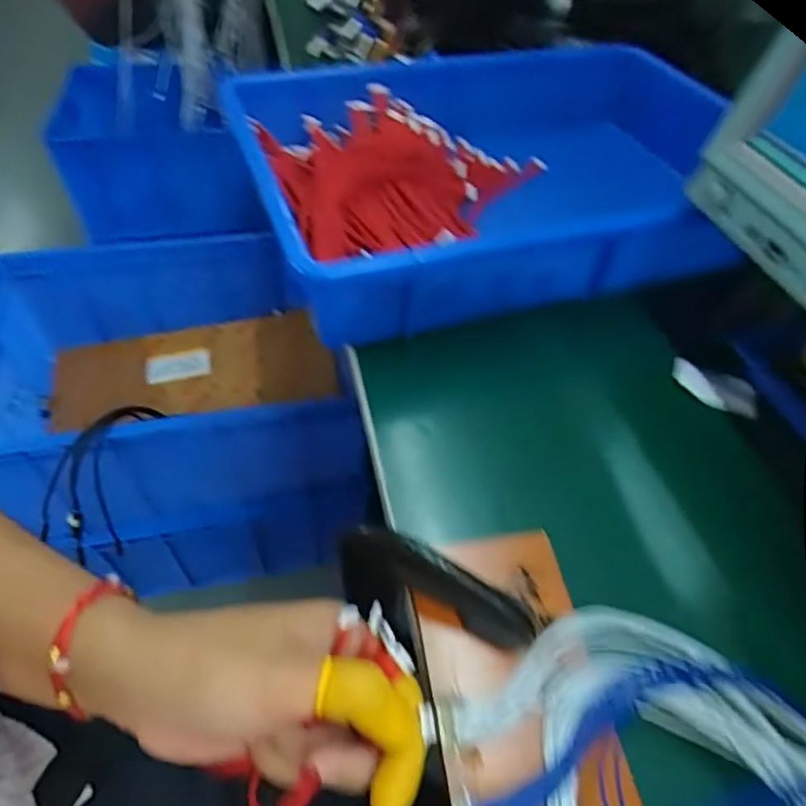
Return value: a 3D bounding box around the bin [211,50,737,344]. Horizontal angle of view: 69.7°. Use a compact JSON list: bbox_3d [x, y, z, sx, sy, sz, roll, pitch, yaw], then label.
[{"bbox_3d":[0.089,-0.193,0.485,0.379,0.080,0.296,-13,51,-14],"label":"bin"}]

